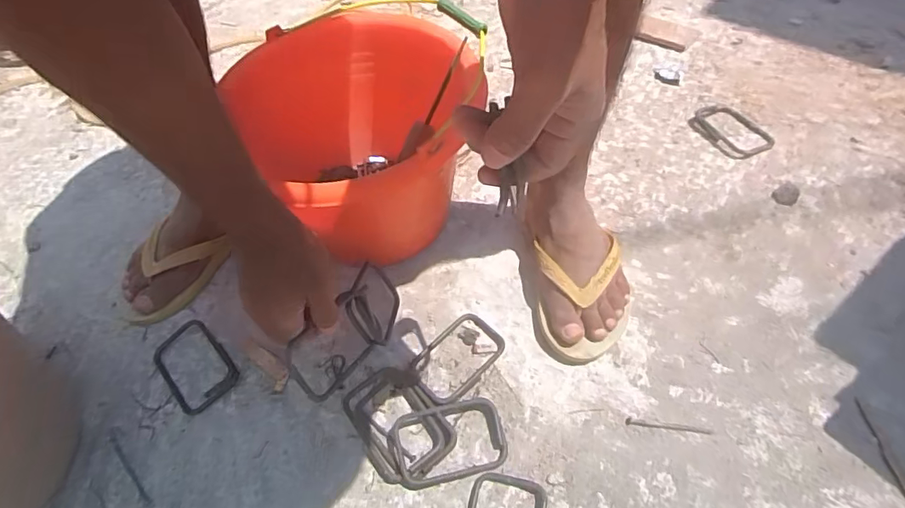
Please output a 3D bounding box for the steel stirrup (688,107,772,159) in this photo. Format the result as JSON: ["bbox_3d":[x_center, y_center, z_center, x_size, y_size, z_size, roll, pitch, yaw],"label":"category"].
[{"bbox_3d":[0.396,-0.177,0.727,0.078,0.007,0.115,-18,54,-8],"label":"steel stirrup"}]

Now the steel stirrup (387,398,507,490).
[{"bbox_3d":[-0.006,0.182,0.495,0.111,0.017,0.072,-13,53,-4],"label":"steel stirrup"}]

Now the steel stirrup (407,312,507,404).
[{"bbox_3d":[0.005,0.110,0.547,0.066,0.014,0.103,37,65,28],"label":"steel stirrup"}]

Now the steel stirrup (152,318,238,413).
[{"bbox_3d":[-0.290,0.122,0.566,0.067,0.014,0.109,-38,59,-21],"label":"steel stirrup"}]

